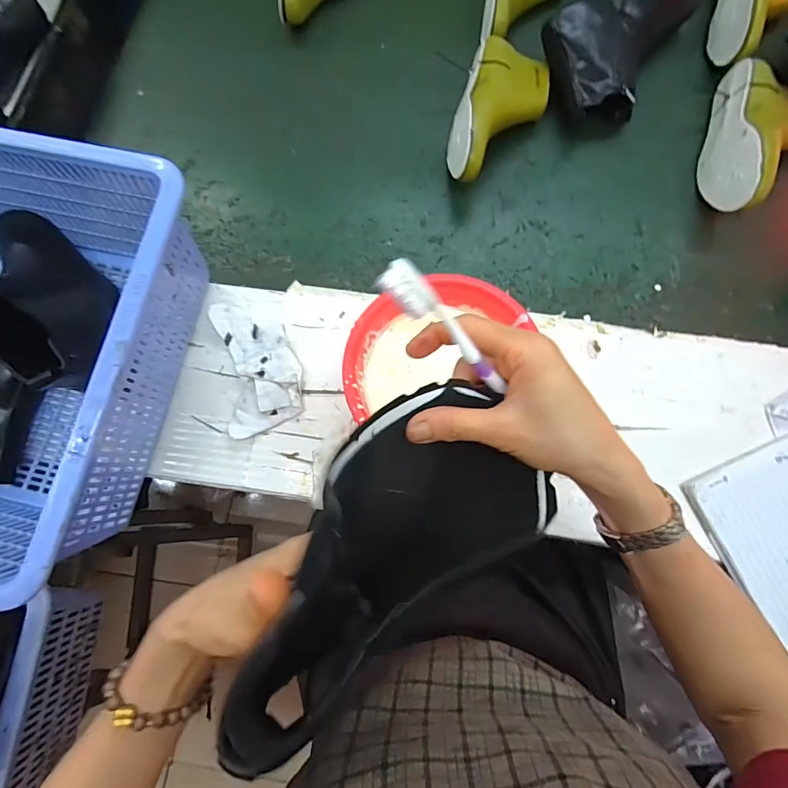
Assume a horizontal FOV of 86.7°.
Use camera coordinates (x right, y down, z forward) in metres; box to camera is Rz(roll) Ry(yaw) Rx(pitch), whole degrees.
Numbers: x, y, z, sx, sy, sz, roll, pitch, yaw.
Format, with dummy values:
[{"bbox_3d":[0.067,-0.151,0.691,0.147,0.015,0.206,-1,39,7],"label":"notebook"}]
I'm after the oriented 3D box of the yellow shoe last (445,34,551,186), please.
[{"bbox_3d":[0.137,-0.368,0.548,0.105,0.085,0.226,17,78,6],"label":"yellow shoe last"}]

